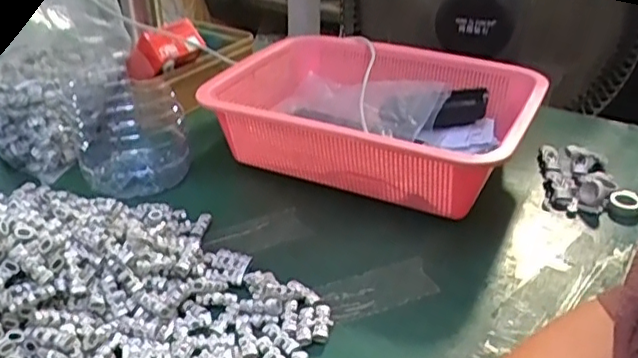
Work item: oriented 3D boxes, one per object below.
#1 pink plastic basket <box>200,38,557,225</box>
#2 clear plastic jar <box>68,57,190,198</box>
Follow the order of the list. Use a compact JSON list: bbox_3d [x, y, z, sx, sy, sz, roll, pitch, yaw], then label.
[{"bbox_3d":[0.057,-0.058,0.610,0.284,0.093,0.212,15,34,25],"label":"pink plastic basket"},{"bbox_3d":[-0.193,-0.057,0.619,0.094,0.085,0.165,-11,32,-17],"label":"clear plastic jar"}]

